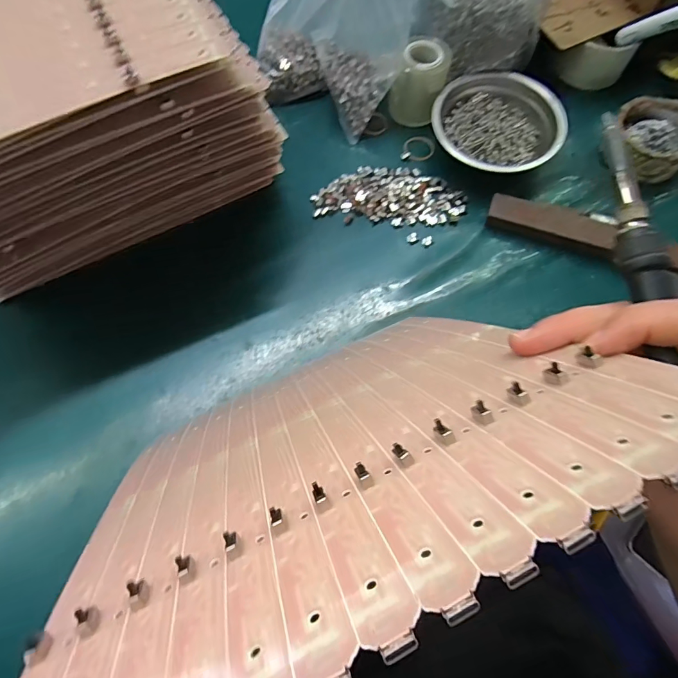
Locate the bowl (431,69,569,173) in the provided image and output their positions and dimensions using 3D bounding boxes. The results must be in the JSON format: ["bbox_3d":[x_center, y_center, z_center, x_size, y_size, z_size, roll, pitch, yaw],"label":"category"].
[{"bbox_3d":[0.163,-0.223,0.452,0.128,0.038,0.117,-1,69,1],"label":"bowl"}]

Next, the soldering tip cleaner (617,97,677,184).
[{"bbox_3d":[0.322,-0.208,0.447,0.077,0.037,0.082,36,74,14],"label":"soldering tip cleaner"}]

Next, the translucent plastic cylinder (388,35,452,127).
[{"bbox_3d":[0.085,-0.271,0.460,0.053,0.066,0.051,16,71,8],"label":"translucent plastic cylinder"}]

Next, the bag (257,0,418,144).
[{"bbox_3d":[-0.013,-0.299,0.427,0.157,0.137,0.078,25,72,10],"label":"bag"}]

